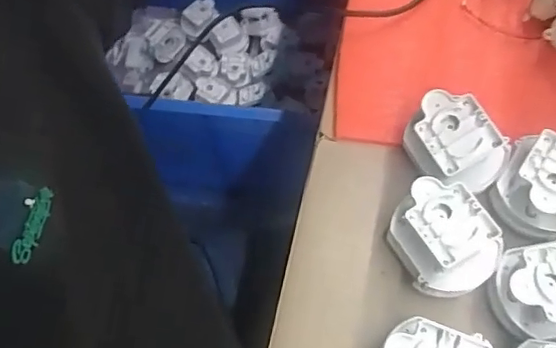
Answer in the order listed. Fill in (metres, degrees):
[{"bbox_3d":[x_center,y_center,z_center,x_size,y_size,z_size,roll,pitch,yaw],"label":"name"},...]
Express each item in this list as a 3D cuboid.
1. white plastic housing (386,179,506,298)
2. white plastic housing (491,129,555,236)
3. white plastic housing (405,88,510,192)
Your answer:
[{"bbox_3d":[0.106,0.044,0.362,0.061,0.050,0.070,-32,67,-13],"label":"white plastic housing"},{"bbox_3d":[0.180,0.007,0.372,0.058,0.041,0.064,29,69,15],"label":"white plastic housing"},{"bbox_3d":[0.121,-0.020,0.382,0.055,0.045,0.067,-31,67,-13],"label":"white plastic housing"}]

